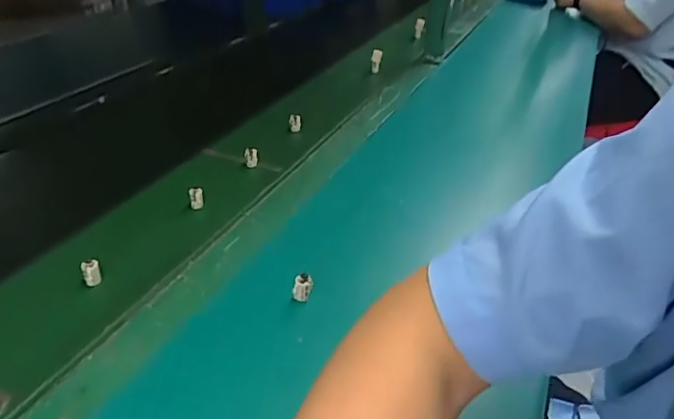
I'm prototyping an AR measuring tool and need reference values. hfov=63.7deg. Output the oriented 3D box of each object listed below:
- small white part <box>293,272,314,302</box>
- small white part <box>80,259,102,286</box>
[{"bbox_3d":[-0.032,0.073,0.509,0.018,0.027,0.007,2,33,0],"label":"small white part"},{"bbox_3d":[-0.237,0.060,0.524,0.016,0.026,0.011,-16,37,-26],"label":"small white part"}]

